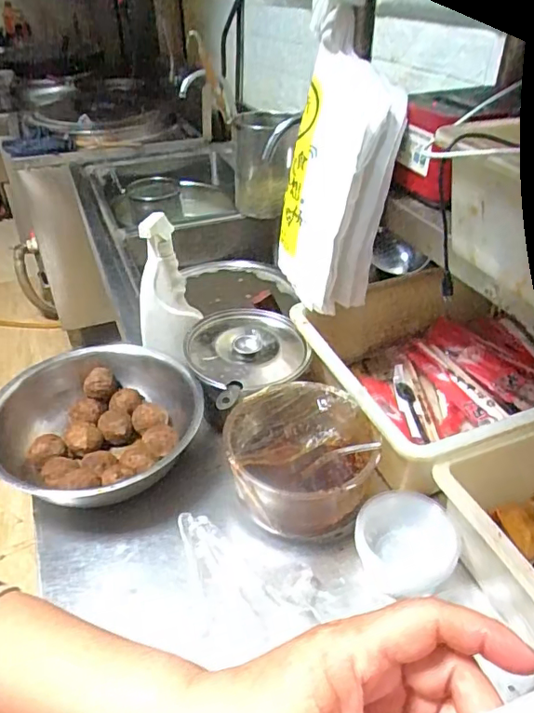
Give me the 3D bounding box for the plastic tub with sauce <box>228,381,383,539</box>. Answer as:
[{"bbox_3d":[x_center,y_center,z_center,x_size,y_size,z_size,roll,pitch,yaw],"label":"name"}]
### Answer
[{"bbox_3d":[0.039,0.121,0.638,0.166,0.091,0.167,0,38,0],"label":"plastic tub with sauce"}]

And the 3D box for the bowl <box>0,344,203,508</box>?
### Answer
[{"bbox_3d":[-0.222,0.090,0.693,0.247,0.075,0.254,0,38,0],"label":"bowl"}]

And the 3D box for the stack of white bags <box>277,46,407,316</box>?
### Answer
[{"bbox_3d":[0.078,-0.210,0.692,0.083,0.289,0.147,-19,41,-22],"label":"stack of white bags"}]

